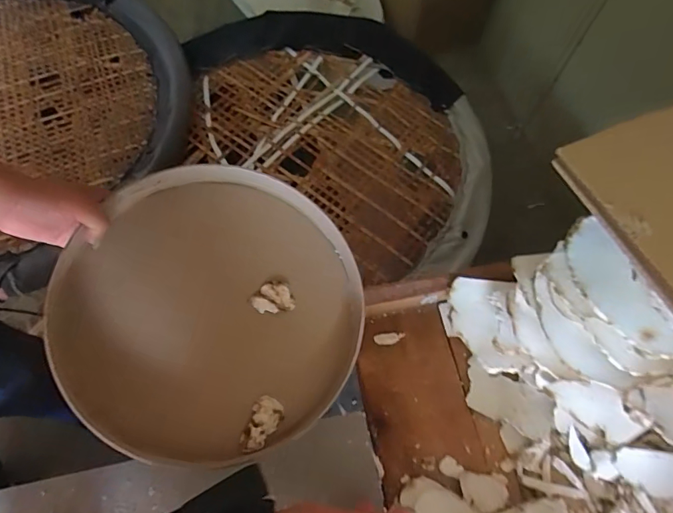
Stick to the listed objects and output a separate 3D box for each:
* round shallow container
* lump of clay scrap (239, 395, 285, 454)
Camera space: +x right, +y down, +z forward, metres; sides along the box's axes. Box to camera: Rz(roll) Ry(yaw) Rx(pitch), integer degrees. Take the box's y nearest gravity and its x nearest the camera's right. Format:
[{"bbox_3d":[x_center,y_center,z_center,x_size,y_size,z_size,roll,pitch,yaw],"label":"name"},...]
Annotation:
[{"bbox_3d":[-0.131,0.058,0.469,0.309,0.038,0.305,1,82,-11],"label":"round shallow container"},{"bbox_3d":[-0.079,0.174,0.446,0.030,0.014,0.056,32,66,13],"label":"lump of clay scrap"}]

